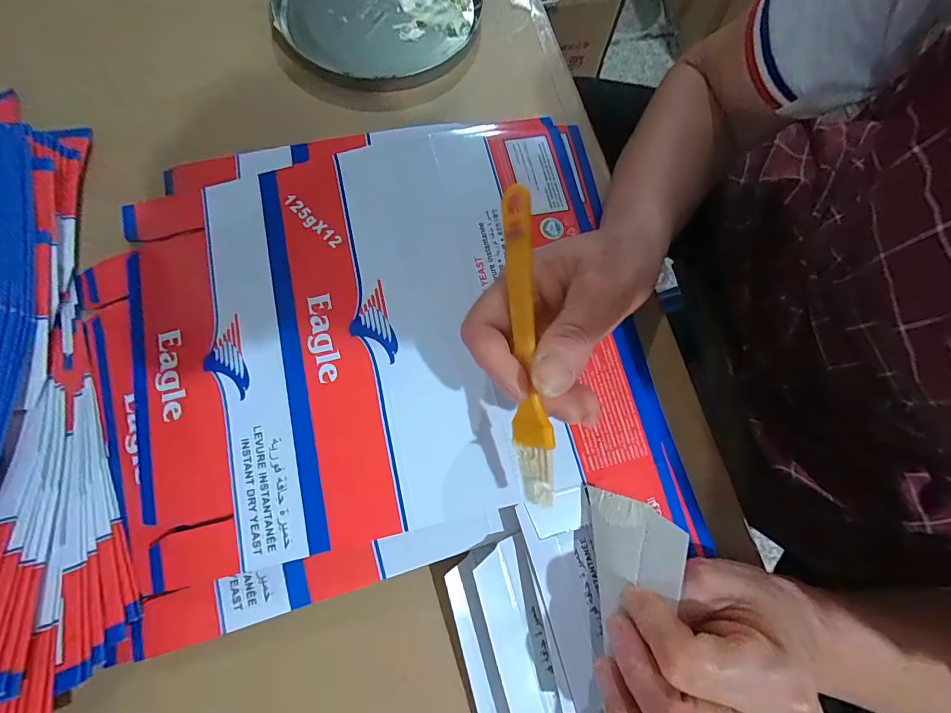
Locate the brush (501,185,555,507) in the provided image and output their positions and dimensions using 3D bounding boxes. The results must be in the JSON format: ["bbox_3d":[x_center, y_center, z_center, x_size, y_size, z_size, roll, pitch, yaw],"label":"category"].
[{"bbox_3d":[0.022,-0.001,0.183,0.014,0.013,0.138,-6,97,-1],"label":"brush"}]

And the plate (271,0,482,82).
[{"bbox_3d":[-0.082,-0.295,0.346,0.153,0.020,0.162,1,74,-3],"label":"plate"}]

